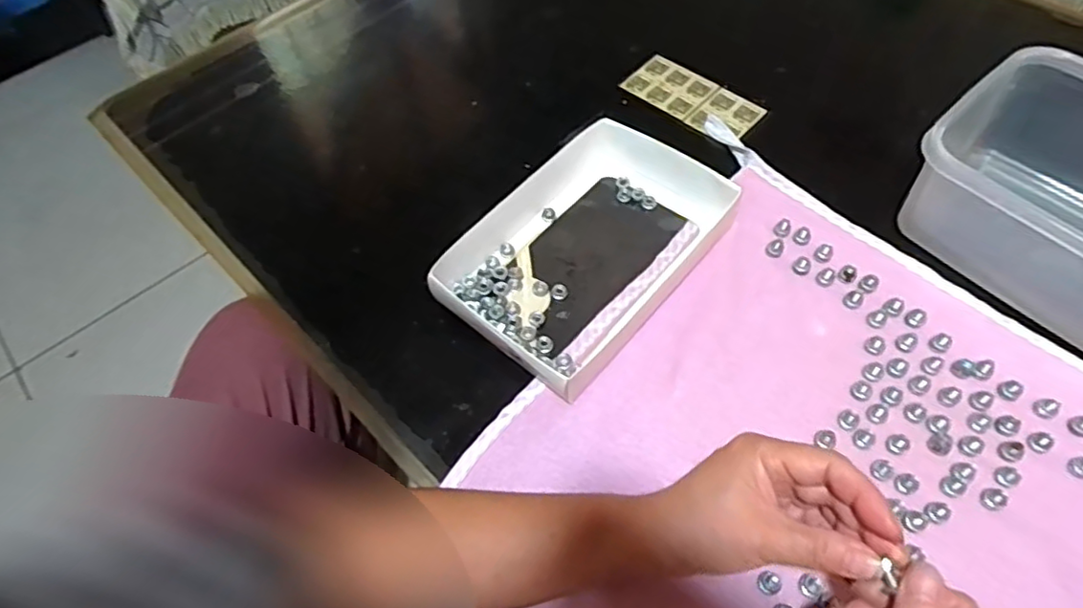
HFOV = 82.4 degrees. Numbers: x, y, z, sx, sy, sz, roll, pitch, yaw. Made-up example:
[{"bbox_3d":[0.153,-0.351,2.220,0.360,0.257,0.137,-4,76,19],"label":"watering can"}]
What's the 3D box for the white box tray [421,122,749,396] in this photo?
[{"bbox_3d":[0.036,-0.045,0.465,0.133,0.035,0.213,36,67,23],"label":"white box tray"}]

